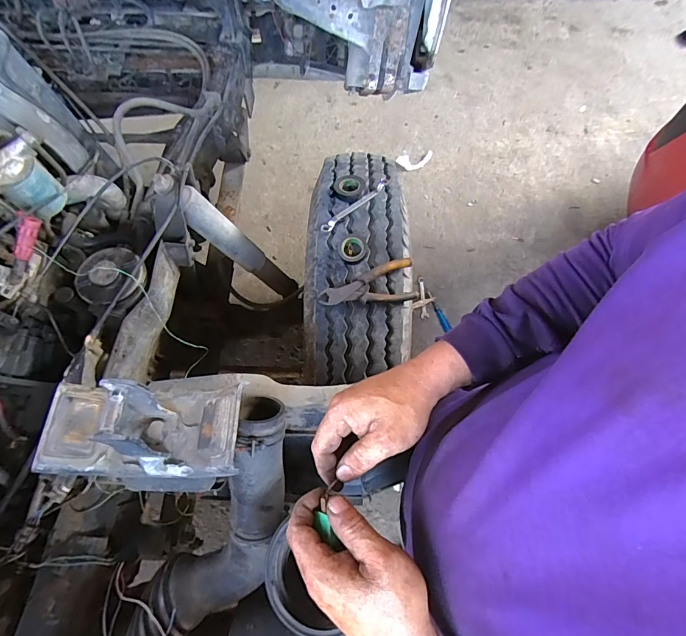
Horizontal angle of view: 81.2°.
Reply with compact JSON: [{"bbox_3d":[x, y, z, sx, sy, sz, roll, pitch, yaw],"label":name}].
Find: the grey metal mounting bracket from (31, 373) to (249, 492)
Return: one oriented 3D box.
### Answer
[{"bbox_3d":[-0.214,0.115,0.460,0.201,0.176,0.146,1,65,0],"label":"grey metal mounting bracket"}]

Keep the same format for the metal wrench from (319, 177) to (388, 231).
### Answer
[{"bbox_3d":[0.026,-0.211,0.734,0.166,0.025,0.024,-40,71,-16],"label":"metal wrench"}]

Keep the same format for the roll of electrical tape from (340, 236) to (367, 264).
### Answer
[{"bbox_3d":[0.019,-0.120,0.697,0.041,0.017,0.050,11,66,5],"label":"roll of electrical tape"}]

